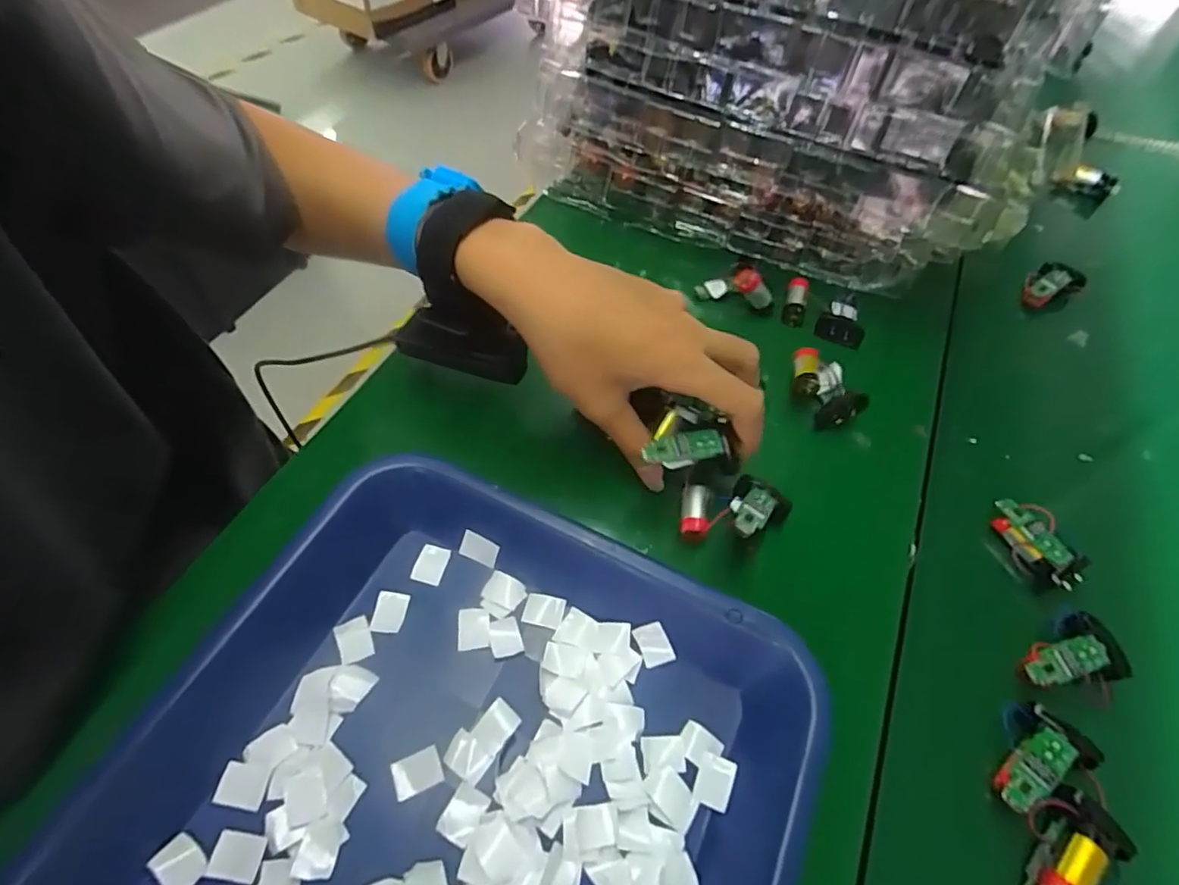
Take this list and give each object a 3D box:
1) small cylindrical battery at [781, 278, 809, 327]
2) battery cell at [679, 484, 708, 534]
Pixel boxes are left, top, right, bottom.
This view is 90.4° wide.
[{"bbox_3d":[0.153,-0.105,0.433,0.014,0.014,0.036,14,73,6],"label":"small cylindrical battery"},{"bbox_3d":[0.058,0.039,0.326,0.015,0.011,0.031,11,54,4],"label":"battery cell"}]

